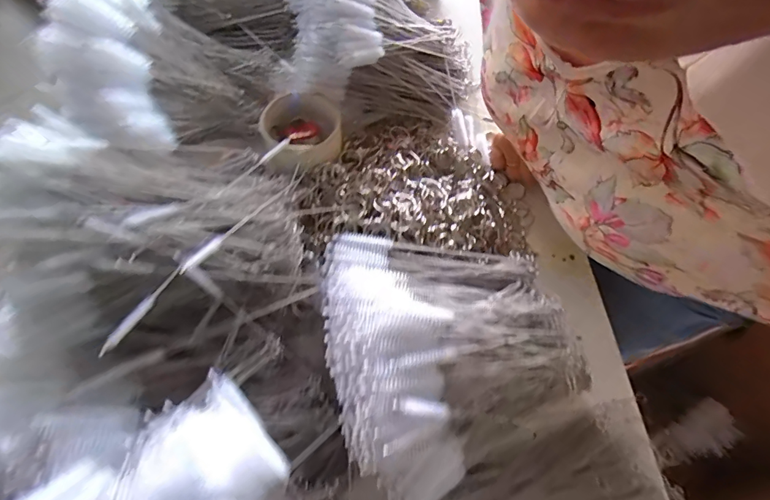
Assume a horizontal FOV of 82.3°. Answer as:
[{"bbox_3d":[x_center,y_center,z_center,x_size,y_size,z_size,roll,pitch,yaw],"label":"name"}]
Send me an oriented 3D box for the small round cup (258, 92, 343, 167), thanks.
[{"bbox_3d":[-0.087,-0.123,0.477,0.086,0.054,0.091,1,65,-2],"label":"small round cup"}]

